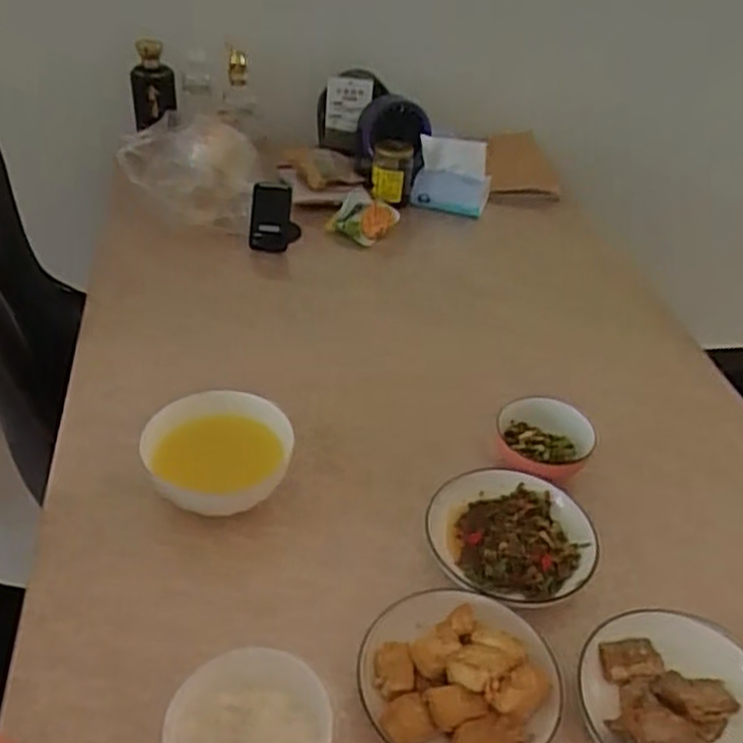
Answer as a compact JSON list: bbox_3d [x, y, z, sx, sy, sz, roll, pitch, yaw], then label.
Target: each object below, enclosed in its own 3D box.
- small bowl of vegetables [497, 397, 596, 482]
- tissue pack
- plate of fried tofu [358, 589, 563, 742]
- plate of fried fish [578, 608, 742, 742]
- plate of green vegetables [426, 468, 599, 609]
[{"bbox_3d":[0.199,0.080,0.884,0.108,0.056,0.086,15,39,13],"label":"small bowl of vegetables"},{"bbox_3d":[0.146,-0.358,1.376,0.135,0.117,0.086,7,38,3],"label":"tissue pack"},{"bbox_3d":[0.079,0.263,0.668,0.171,0.059,0.159,3,38,-2],"label":"plate of fried tofu"},{"bbox_3d":[0.272,0.290,0.666,0.175,0.047,0.176,31,45,29],"label":"plate of fried fish"},{"bbox_3d":[0.150,0.174,0.806,0.169,0.034,0.163,3,38,-2],"label":"plate of green vegetables"}]

